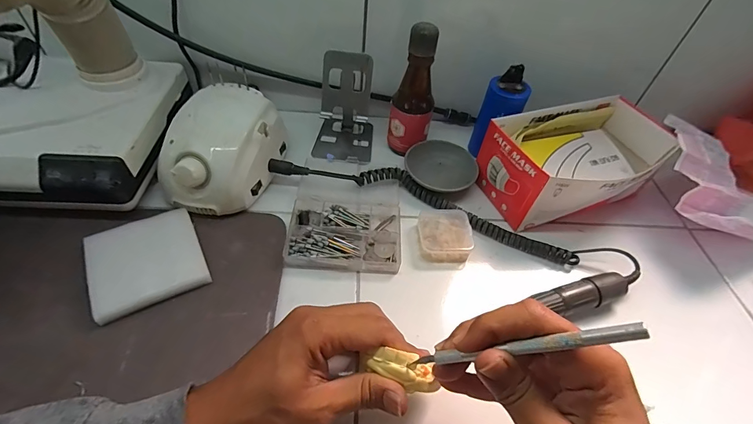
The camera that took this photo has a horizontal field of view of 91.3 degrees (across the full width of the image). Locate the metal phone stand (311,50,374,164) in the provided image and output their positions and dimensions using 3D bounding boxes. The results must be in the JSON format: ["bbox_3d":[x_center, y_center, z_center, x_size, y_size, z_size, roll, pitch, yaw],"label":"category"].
[{"bbox_3d":[-0.039,-0.133,0.460,0.074,0.104,0.084,7,50,-1],"label":"metal phone stand"}]

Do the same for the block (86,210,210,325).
[{"bbox_3d":[-0.219,0.046,0.351,0.094,0.019,0.093,-22,56,-23],"label":"block"}]

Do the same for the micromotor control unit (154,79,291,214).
[{"bbox_3d":[-0.171,-0.069,0.415,0.101,0.076,0.139,17,51,8],"label":"micromotor control unit"}]

